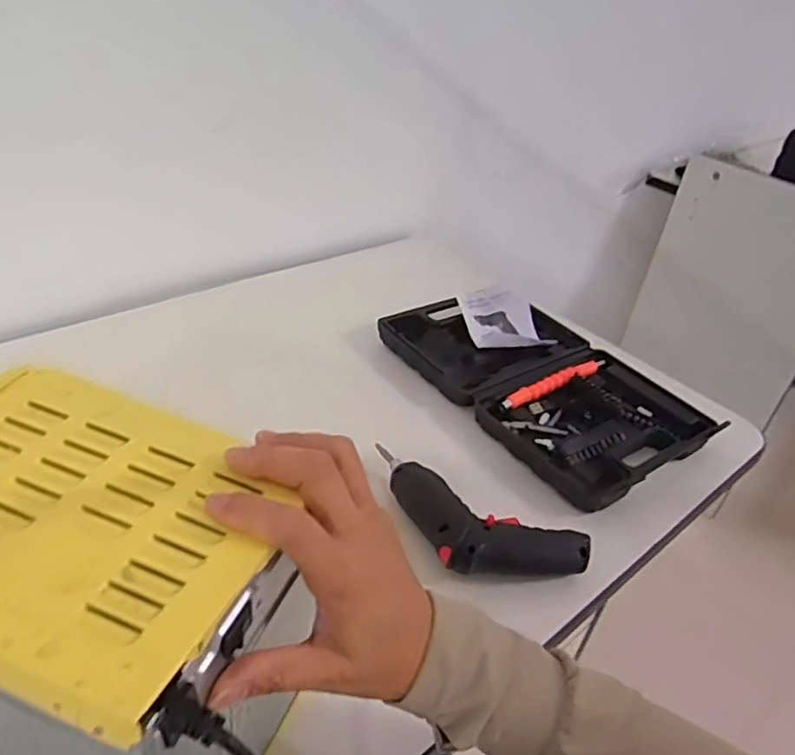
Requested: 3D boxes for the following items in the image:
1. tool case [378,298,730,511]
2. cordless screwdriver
[{"bbox_3d":[0.159,0.007,0.740,0.215,0.042,0.346,-20,44,-34],"label":"tool case"},{"bbox_3d":[0.053,0.124,0.541,0.205,0.046,0.093,23,38,19],"label":"cordless screwdriver"}]

